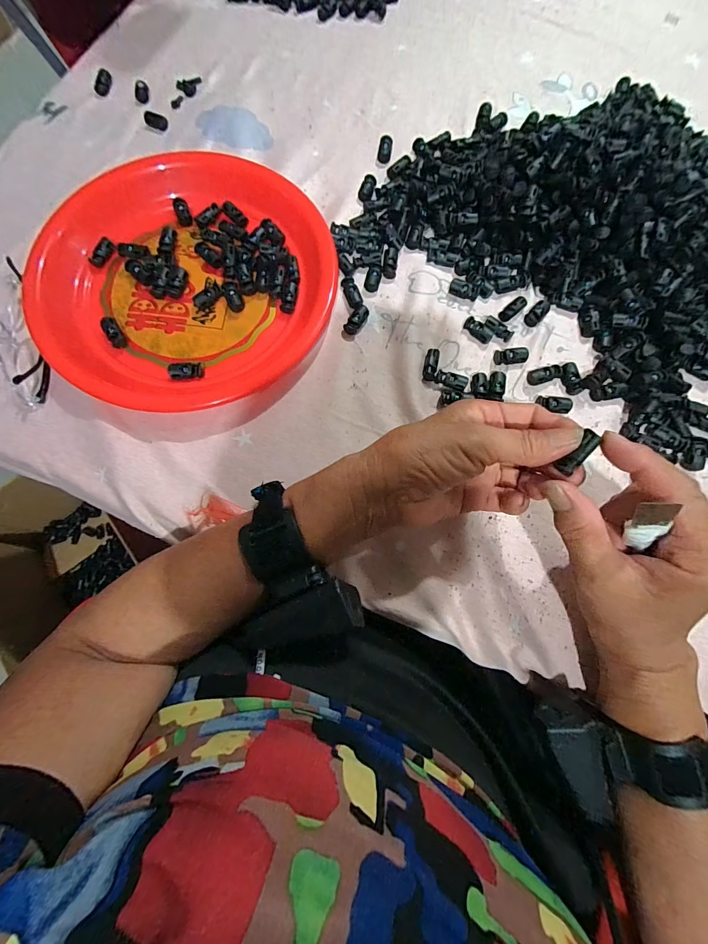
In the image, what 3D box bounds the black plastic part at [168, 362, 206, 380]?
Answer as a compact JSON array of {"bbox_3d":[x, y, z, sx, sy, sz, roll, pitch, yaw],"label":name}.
[{"bbox_3d":[-0.143,-0.086,0.314,0.028,0.007,0.011,-8,75,-15],"label":"black plastic part"}]

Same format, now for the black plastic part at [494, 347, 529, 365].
[{"bbox_3d":[0.137,-0.101,0.322,0.027,0.010,0.013,-2,76,1],"label":"black plastic part"}]

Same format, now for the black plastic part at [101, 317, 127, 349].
[{"bbox_3d":[-0.214,-0.124,0.329,0.012,0.007,0.034,-34,77,-6],"label":"black plastic part"}]

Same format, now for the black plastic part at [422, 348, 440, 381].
[{"bbox_3d":[0.067,-0.094,0.321,0.012,0.009,0.028,12,77,5],"label":"black plastic part"}]

